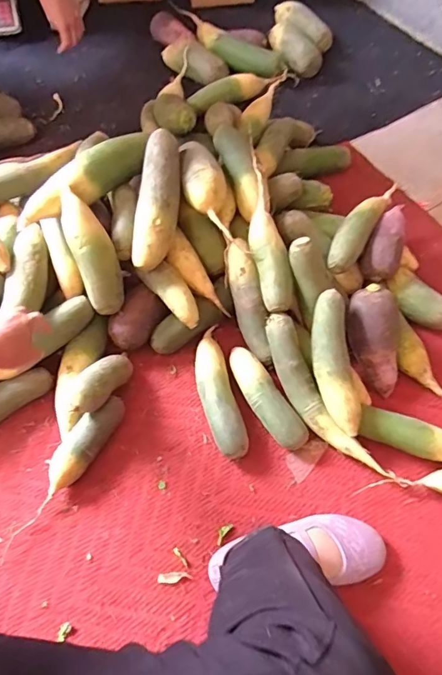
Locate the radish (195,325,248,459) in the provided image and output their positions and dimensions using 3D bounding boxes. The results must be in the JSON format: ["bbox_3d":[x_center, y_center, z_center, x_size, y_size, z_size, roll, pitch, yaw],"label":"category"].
[{"bbox_3d":[-0.009,0.083,0.755,0.053,0.059,0.221,-12,63,-6],"label":"radish"}]

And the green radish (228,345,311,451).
[{"bbox_3d":[0.068,0.098,0.751,0.056,0.056,0.187,-28,66,-14],"label":"green radish"}]

